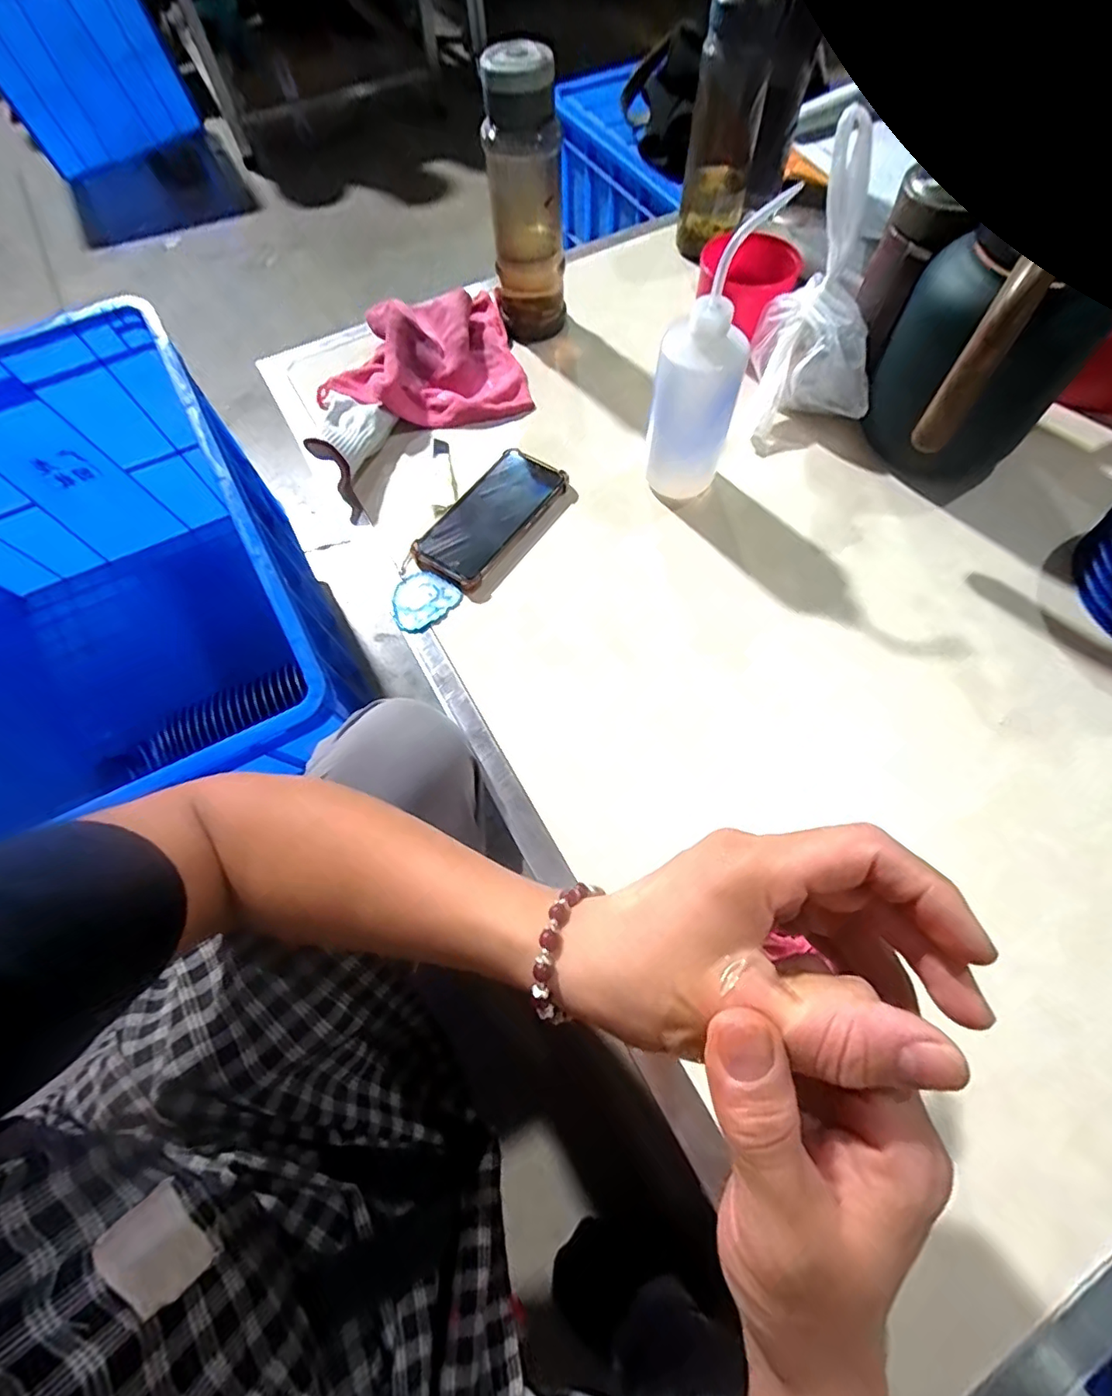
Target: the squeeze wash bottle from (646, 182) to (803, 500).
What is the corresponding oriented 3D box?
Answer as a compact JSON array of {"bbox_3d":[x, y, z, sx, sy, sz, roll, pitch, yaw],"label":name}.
[{"bbox_3d":[0.120,-0.265,0.476,0.072,0.208,0.069,12,65,8],"label":"squeeze wash bottle"}]

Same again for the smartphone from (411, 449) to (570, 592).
[{"bbox_3d":[-0.062,-0.174,0.538,0.072,0.018,0.160,32,70,16],"label":"smartphone"}]

